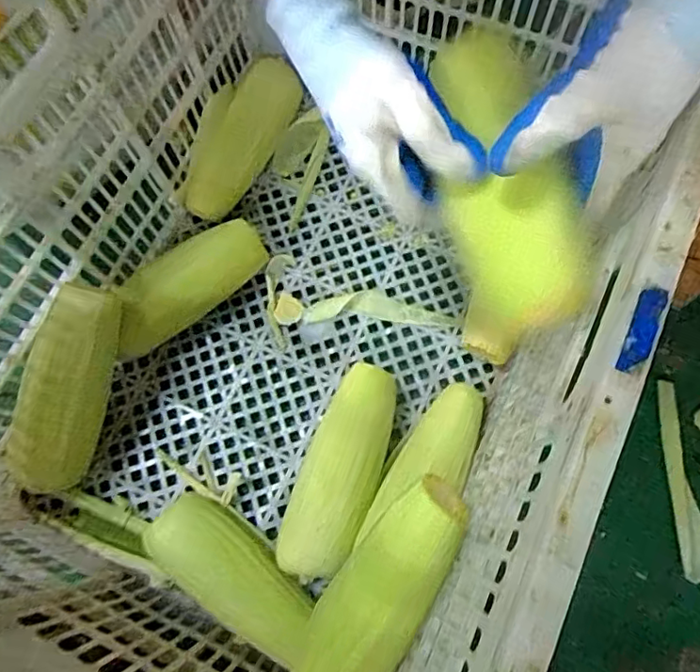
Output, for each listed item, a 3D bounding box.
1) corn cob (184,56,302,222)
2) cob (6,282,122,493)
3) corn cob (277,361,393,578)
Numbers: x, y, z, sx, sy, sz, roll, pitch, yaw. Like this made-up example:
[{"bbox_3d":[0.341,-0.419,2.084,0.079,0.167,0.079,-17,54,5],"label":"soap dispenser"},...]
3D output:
[{"bbox_3d":[-0.118,-0.212,0.592,0.065,0.073,0.187,26,75,9],"label":"corn cob"},{"bbox_3d":[-0.249,0.044,0.474,0.069,0.048,0.178,15,93,6],"label":"cob"},{"bbox_3d":[-0.007,0.112,0.480,0.063,0.047,0.187,17,61,7],"label":"corn cob"}]

